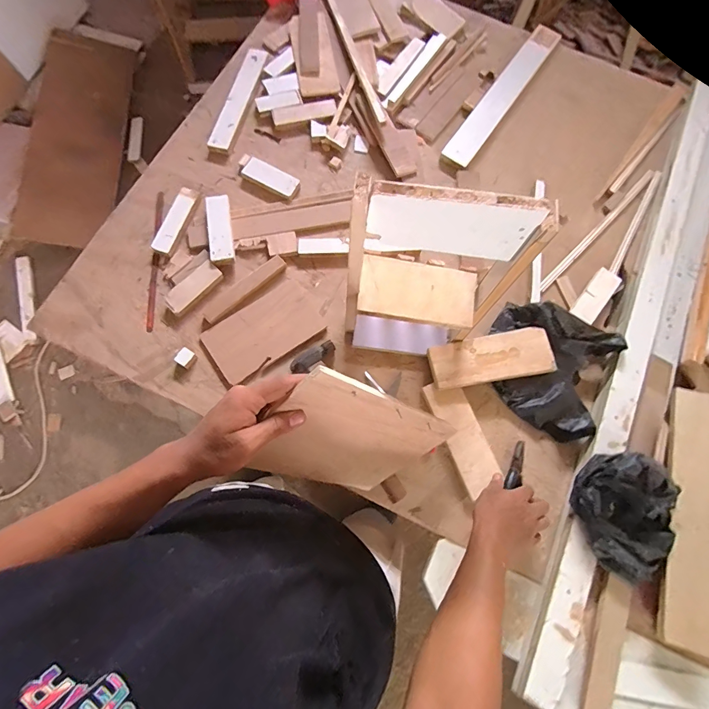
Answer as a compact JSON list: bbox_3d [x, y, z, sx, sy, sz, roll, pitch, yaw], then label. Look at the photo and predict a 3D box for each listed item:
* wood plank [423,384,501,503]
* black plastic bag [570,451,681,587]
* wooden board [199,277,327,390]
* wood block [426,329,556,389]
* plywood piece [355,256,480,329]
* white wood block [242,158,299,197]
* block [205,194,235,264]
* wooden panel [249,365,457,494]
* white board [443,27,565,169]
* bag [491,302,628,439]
[{"bbox_3d":[0.193,0.140,0.678,0.065,0.020,0.194,-21,74,-8],"label":"wood plank"},{"bbox_3d":[0.449,0.252,0.610,0.166,0.060,0.187,-22,74,-8],"label":"black plastic bag"},{"bbox_3d":[-0.177,-0.041,0.730,0.214,0.020,0.121,-34,76,-11],"label":"wooden board"},{"bbox_3d":[0.250,0.009,0.709,0.222,0.028,0.085,-9,72,-4],"label":"wood block"},{"bbox_3d":[0.098,-0.097,0.584,0.175,0.019,0.091,8,72,1],"label":"plywood piece"},{"bbox_3d":[-0.179,-0.377,0.813,0.122,0.012,0.054,28,73,7],"label":"white wood block"},{"bbox_3d":[-0.270,-0.252,0.765,0.046,0.013,0.153,-11,73,-5],"label":"block"},{"bbox_3d":[-0.002,0.111,0.472,0.170,0.252,0.010,-42,45,22],"label":"wooden panel"},{"bbox_3d":[0.357,-0.624,0.910,0.066,0.016,0.482,34,74,9],"label":"white board"},{"bbox_3d":[0.358,0.018,0.710,0.231,0.055,0.216,30,74,8],"label":"bag"}]

